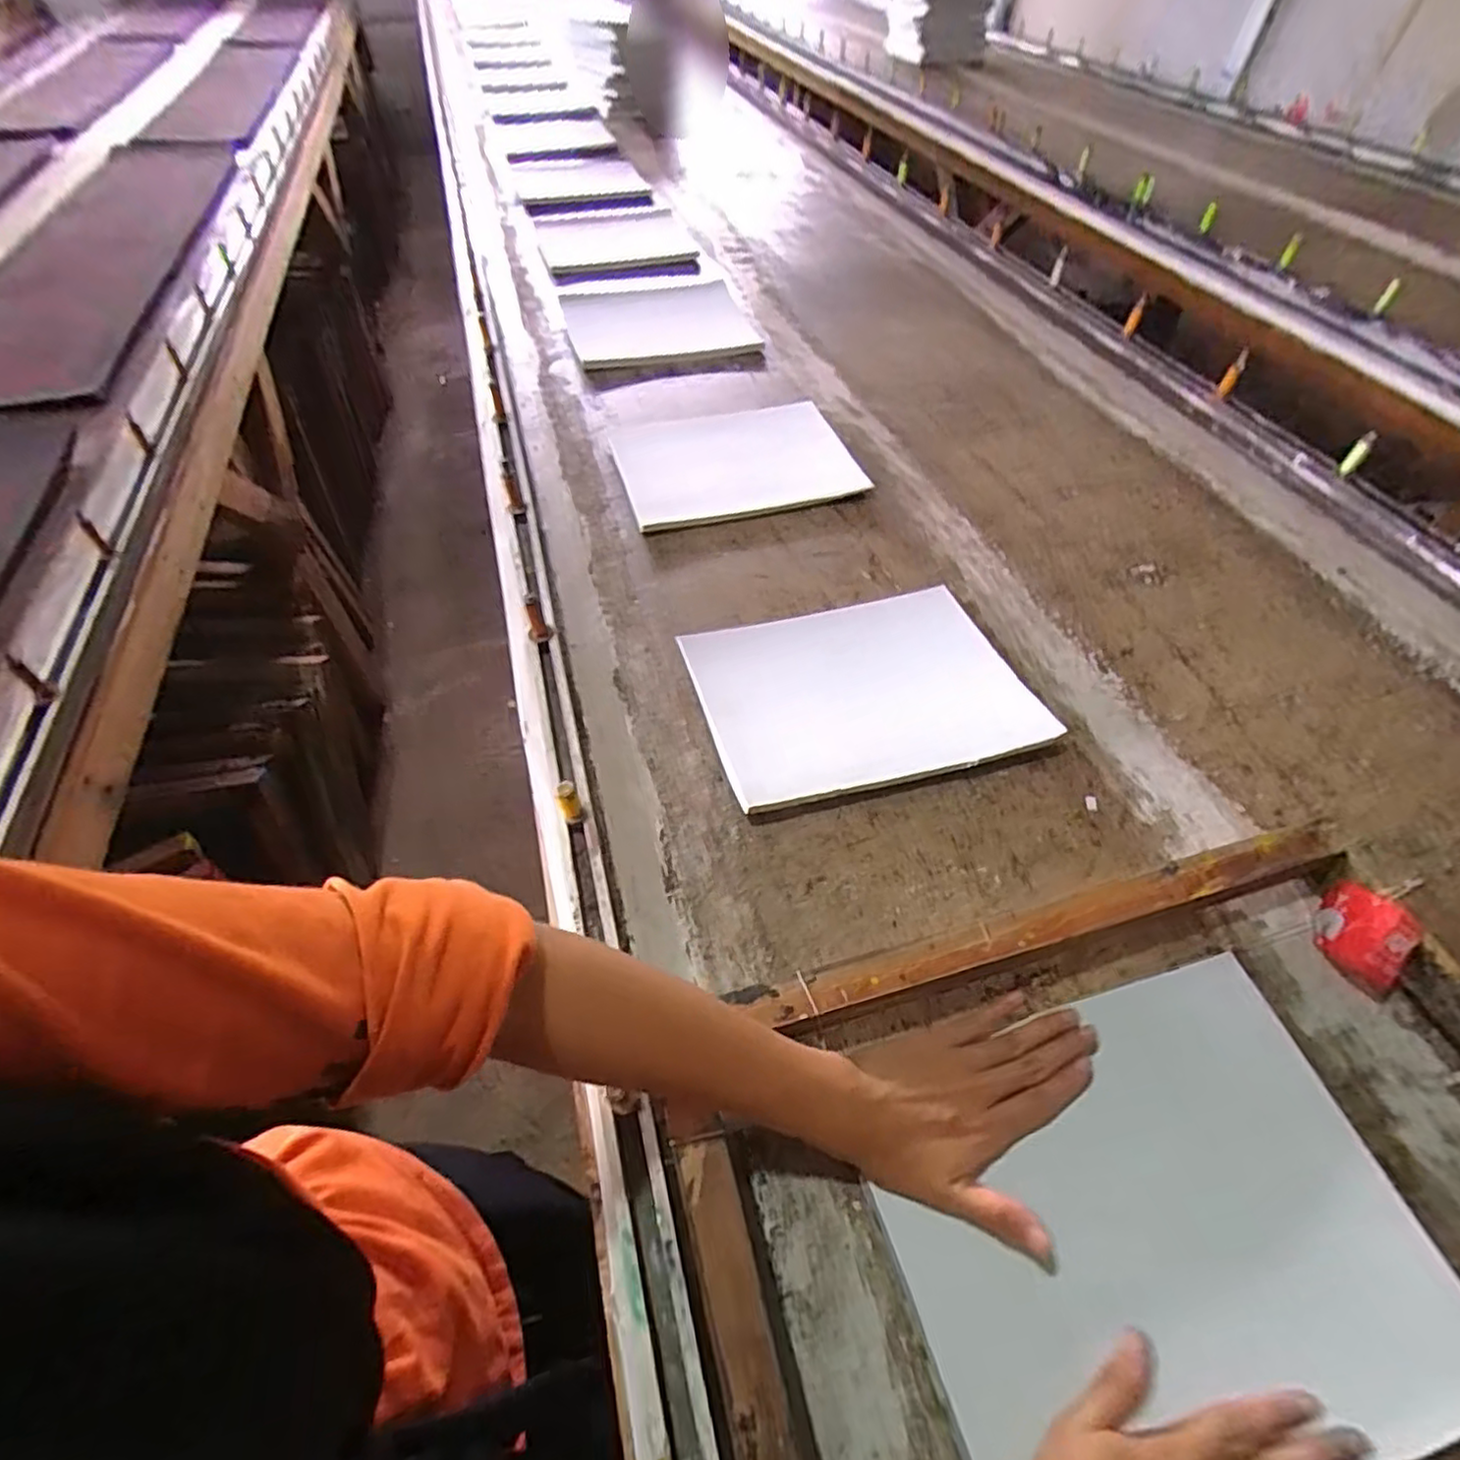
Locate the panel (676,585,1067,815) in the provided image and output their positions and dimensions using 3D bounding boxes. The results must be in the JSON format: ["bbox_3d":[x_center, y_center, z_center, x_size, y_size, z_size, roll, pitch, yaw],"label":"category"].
[{"bbox_3d":[0.112,-0.038,0.588,0.271,0.025,0.207,-13,54,-10],"label":"panel"}]

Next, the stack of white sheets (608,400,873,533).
[{"bbox_3d":[0.003,-0.322,0.797,0.261,0.020,0.210,-14,54,-10],"label":"stack of white sheets"}]

